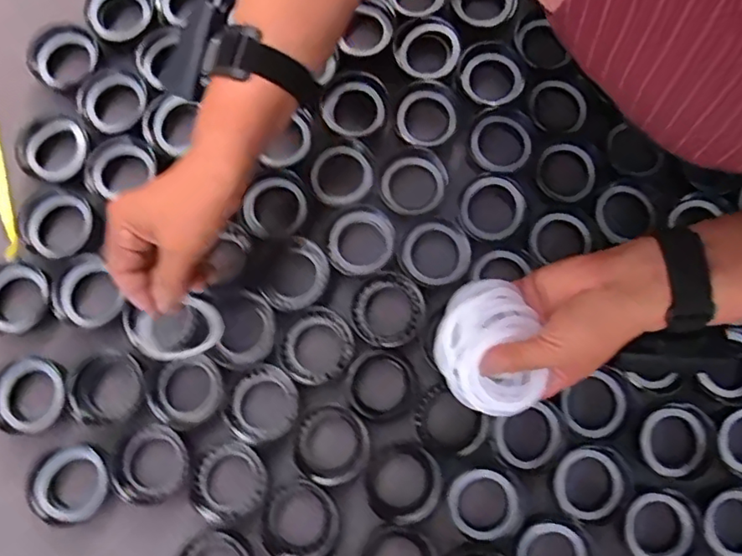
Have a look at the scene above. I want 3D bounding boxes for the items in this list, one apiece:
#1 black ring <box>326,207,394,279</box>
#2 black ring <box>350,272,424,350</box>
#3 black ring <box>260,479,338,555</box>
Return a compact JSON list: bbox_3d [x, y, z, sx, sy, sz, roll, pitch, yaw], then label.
[{"bbox_3d":[-0.010,-0.034,0.532,0.063,0.012,0.061,0,79,-1],"label":"black ring"},{"bbox_3d":[0.016,0.030,0.525,0.067,0.009,0.064,0,79,-1],"label":"black ring"},{"bbox_3d":[-0.062,0.206,0.484,0.065,0.020,0.064,0,79,-1],"label":"black ring"}]

